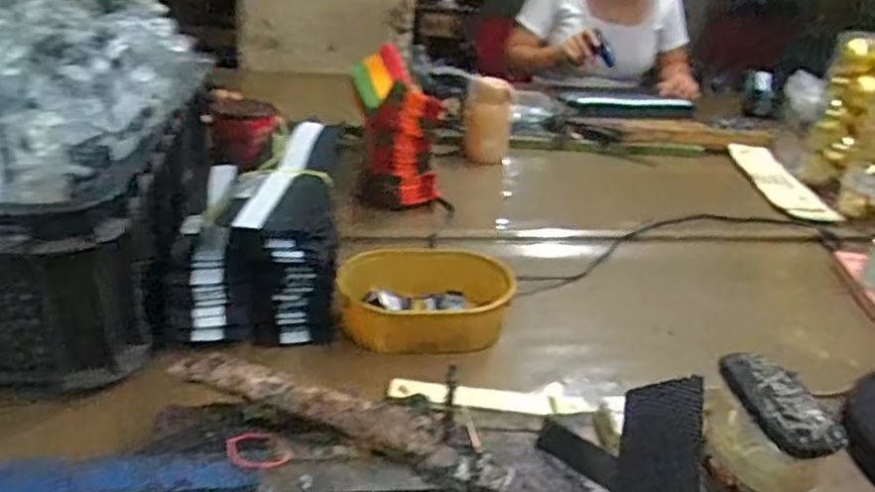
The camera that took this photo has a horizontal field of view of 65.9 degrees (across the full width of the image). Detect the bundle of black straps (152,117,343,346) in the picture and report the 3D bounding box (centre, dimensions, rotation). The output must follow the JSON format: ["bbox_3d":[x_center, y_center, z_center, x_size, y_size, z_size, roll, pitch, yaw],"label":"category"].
[{"bbox_3d":[-0.208,-0.020,0.787,0.177,0.147,0.283,1,28,-8],"label":"bundle of black straps"}]

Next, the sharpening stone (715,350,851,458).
[{"bbox_3d":[0.254,0.114,0.500,0.045,0.024,0.097,0,28,-11],"label":"sharpening stone"}]

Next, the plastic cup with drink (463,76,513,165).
[{"bbox_3d":[0.090,-0.226,1.206,0.081,0.143,0.065,6,27,1],"label":"plastic cup with drink"}]

